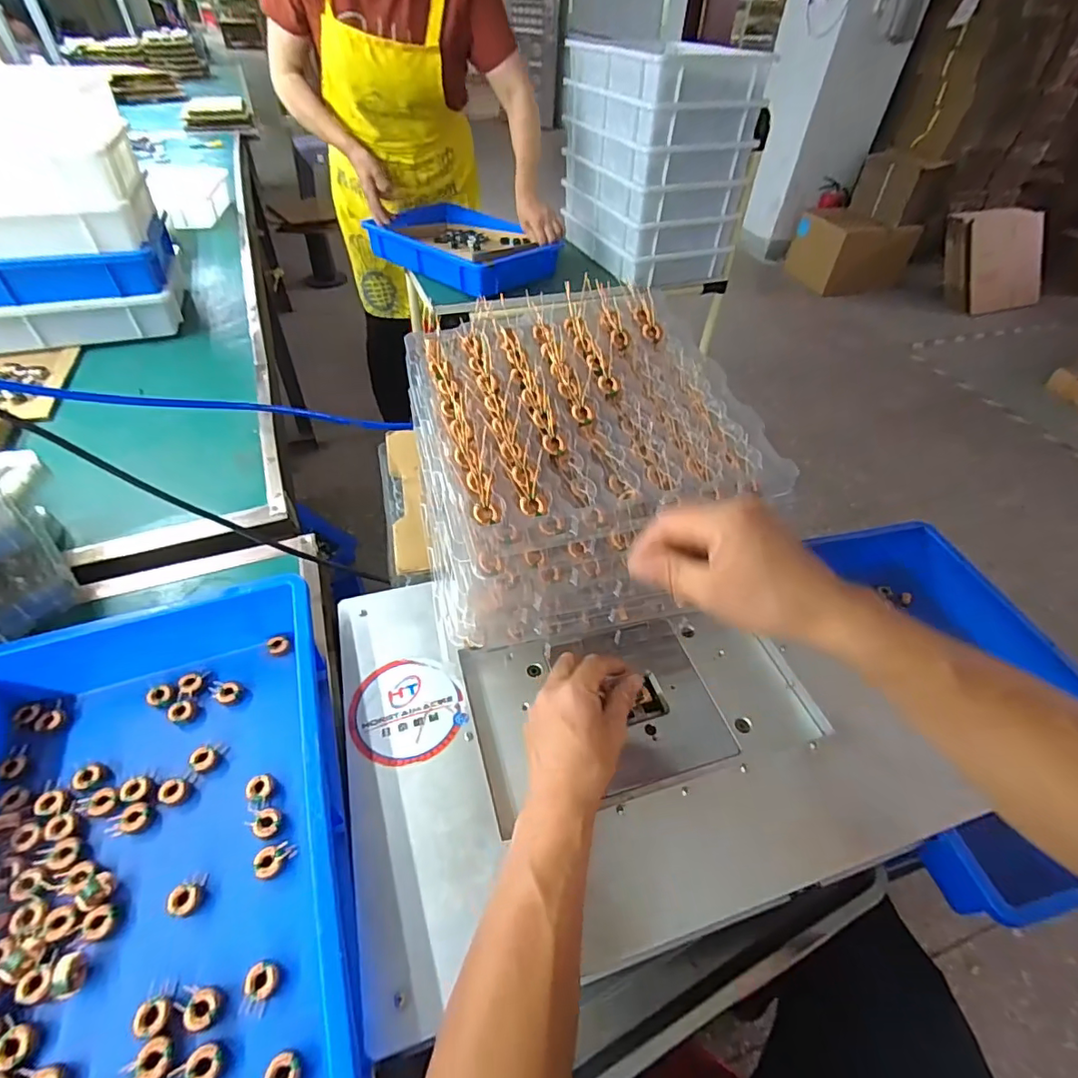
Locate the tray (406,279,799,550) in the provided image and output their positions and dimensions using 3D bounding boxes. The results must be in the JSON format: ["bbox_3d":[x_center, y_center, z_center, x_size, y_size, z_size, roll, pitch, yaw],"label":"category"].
[{"bbox_3d":[0.036,-0.126,0.496,0.282,0.047,0.296,-14,62,-14],"label":"tray"}]

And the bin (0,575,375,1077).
[{"bbox_3d":[-0.288,0.240,0.367,0.287,0.081,0.439,-15,49,-16],"label":"bin"}]

